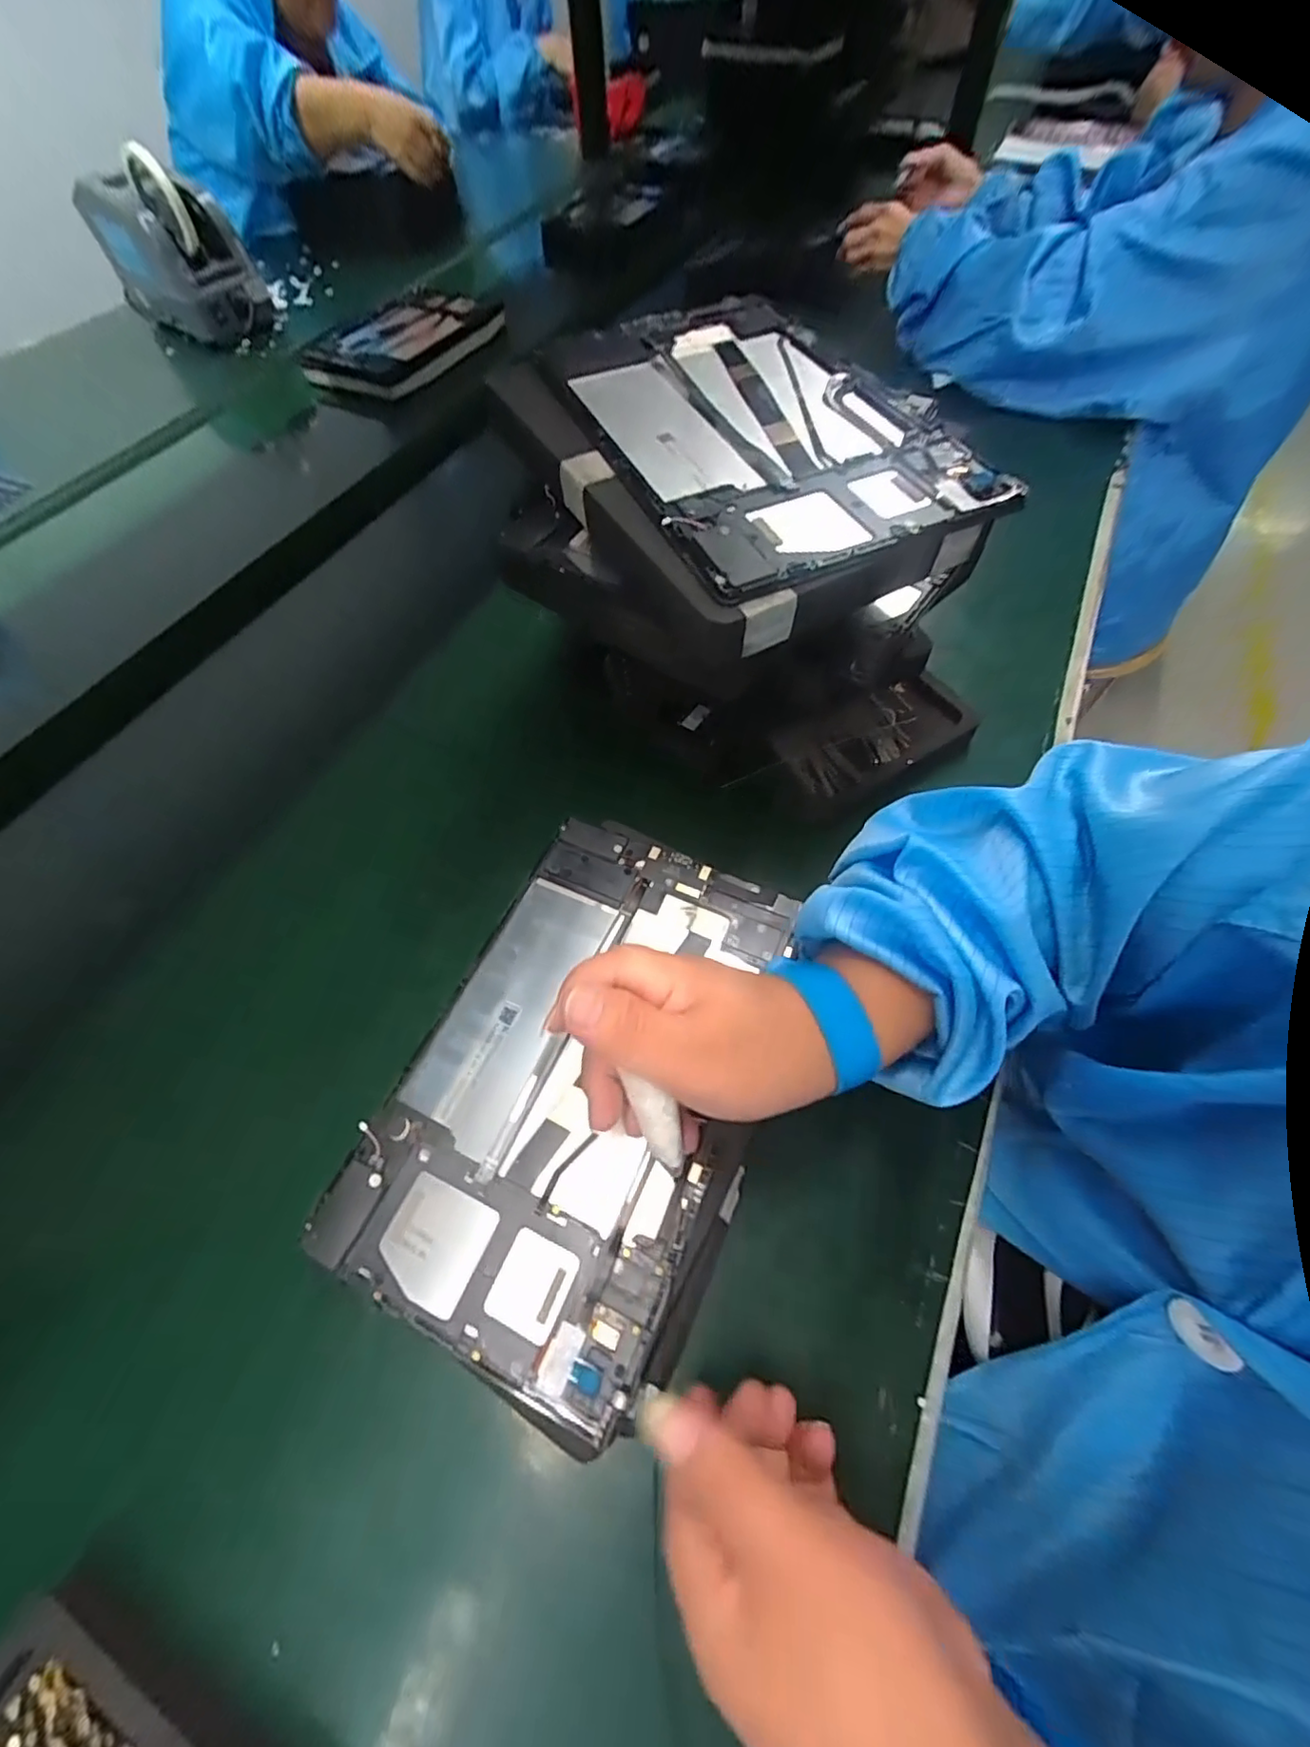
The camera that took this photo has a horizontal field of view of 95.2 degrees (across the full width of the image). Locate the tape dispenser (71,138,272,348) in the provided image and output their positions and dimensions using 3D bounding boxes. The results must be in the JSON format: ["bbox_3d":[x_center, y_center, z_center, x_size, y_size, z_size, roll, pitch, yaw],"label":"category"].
[{"bbox_3d":[-0.659,-0.851,0.814,0.255,0.150,0.127,38,69,19],"label":"tape dispenser"}]

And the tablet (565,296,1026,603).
[{"bbox_3d":[0.051,-0.225,0.296,0.151,0.009,0.229,-20,62,-10],"label":"tablet"}]

